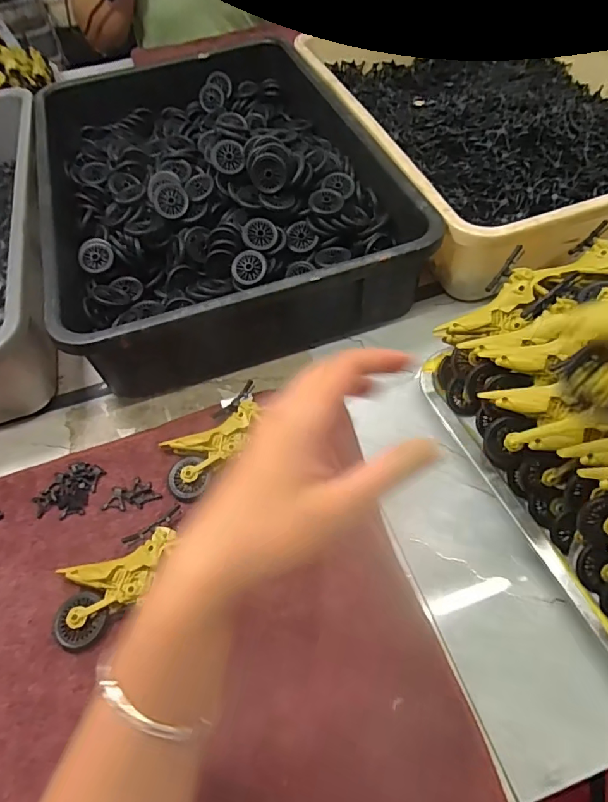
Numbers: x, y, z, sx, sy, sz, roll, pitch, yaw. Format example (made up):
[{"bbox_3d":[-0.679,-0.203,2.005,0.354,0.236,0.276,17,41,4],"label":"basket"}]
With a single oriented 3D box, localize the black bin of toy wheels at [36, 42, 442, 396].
[{"bbox_3d":[-0.116,-0.257,0.576,0.356,0.097,0.509,-18,56,-8],"label":"black bin of toy wheels"}]

